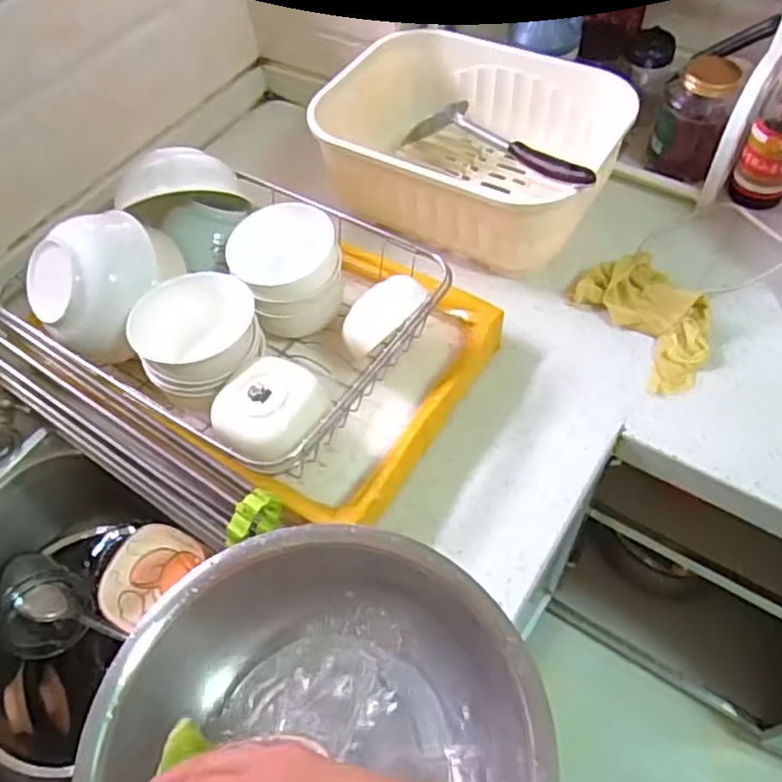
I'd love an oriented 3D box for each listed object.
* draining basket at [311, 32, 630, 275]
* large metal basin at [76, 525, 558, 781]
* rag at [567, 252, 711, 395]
[{"bbox_3d":[0.100,-0.285,0.795,0.306,0.147,0.251,27,62,21],"label":"draining basket"},{"bbox_3d":[-0.047,0.252,0.460,0.299,0.077,0.300,-2,56,3],"label":"large metal basin"},{"bbox_3d":[0.273,-0.081,0.702,0.091,0.038,0.167,-24,57,-11],"label":"rag"}]

